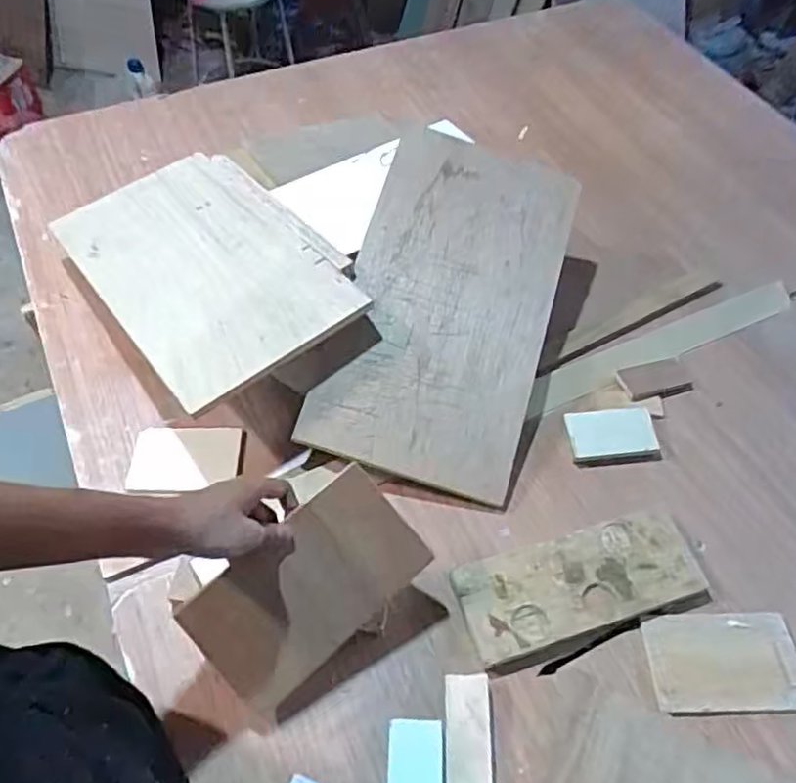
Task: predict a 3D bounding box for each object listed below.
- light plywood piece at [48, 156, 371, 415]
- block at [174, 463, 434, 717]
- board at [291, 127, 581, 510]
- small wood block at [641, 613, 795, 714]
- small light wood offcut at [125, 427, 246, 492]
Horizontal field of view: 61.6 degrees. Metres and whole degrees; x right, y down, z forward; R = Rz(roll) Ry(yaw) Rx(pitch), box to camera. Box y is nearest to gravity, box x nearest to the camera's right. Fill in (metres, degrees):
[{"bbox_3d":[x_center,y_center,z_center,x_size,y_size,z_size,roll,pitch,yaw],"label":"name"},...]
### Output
[{"bbox_3d":[-0.226,-0.152,0.774,0.237,0.016,0.385,-35,57,-18],"label":"light plywood piece"},{"bbox_3d":[-0.078,0.172,0.584,0.200,0.010,0.117,-40,98,-9],"label":"block"},{"bbox_3d":[0.058,-0.102,0.763,0.228,0.020,0.417,17,72,0],"label":"board"},{"bbox_3d":[0.309,0.254,0.630,0.143,0.013,0.086,-2,58,-1],"label":"small wood block"},{"bbox_3d":[-0.235,0.074,0.750,0.121,0.012,0.067,2,81,-12],"label":"small light wood offcut"}]

